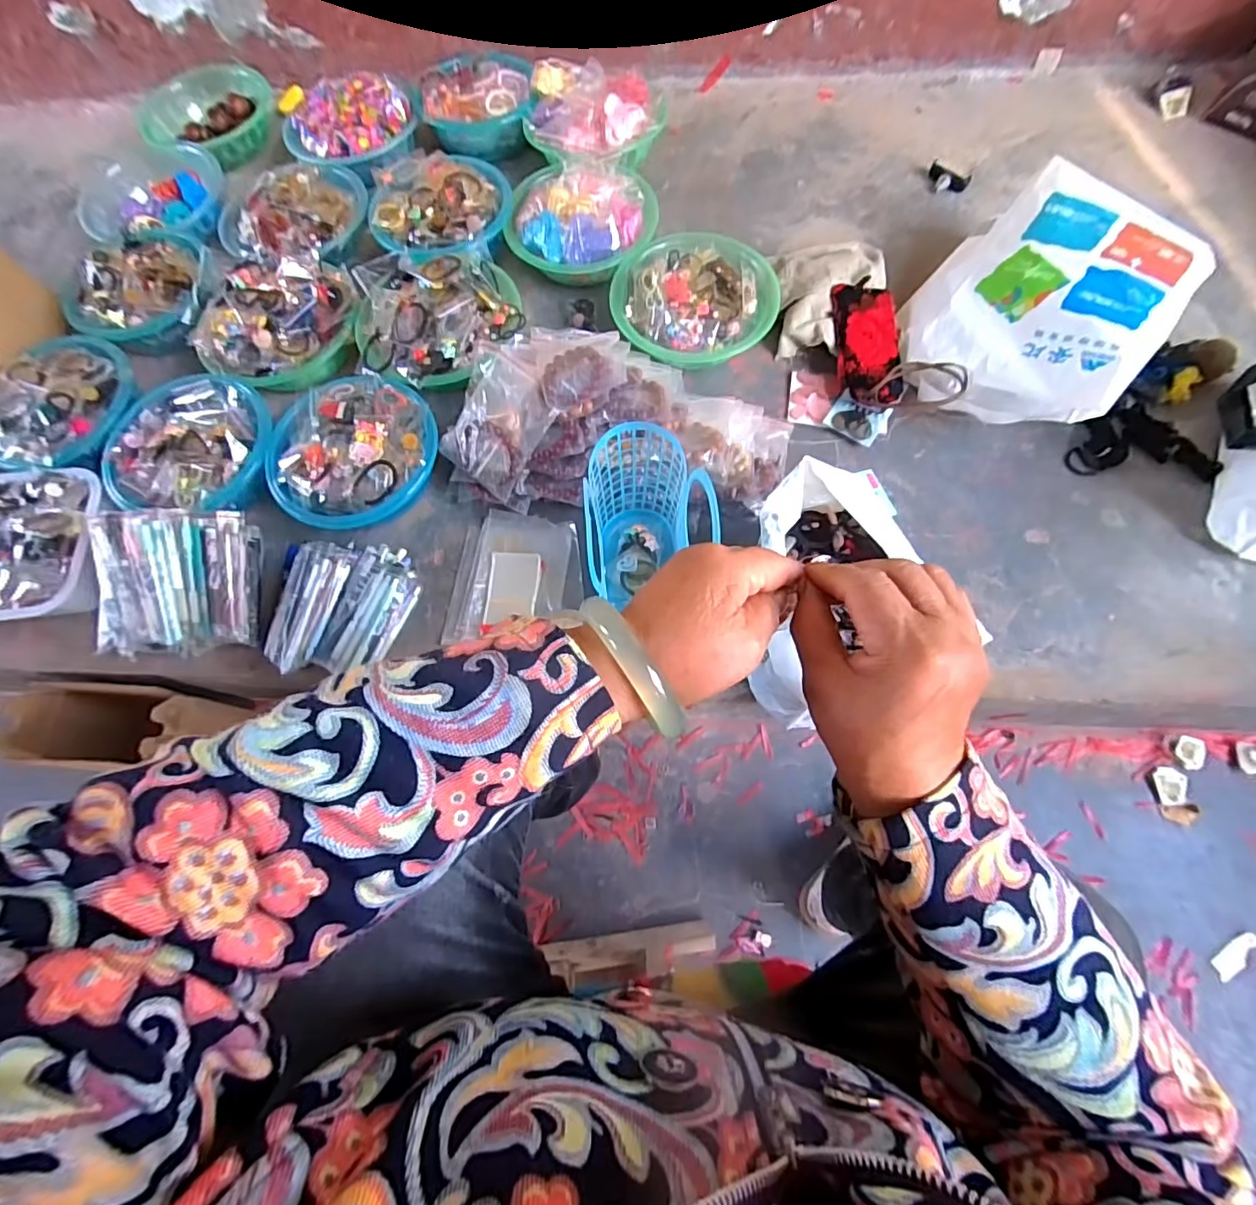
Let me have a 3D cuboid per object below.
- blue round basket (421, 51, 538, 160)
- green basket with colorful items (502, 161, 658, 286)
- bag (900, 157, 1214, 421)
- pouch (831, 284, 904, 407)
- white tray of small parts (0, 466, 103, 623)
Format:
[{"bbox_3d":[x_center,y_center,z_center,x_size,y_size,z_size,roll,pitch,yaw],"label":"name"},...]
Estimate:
[{"bbox_3d":[-0.260,-0.892,0.991,0.189,0.063,0.183,-1,70,2],"label":"blue round basket"},{"bbox_3d":[-0.076,-0.594,0.876,0.229,0.094,0.193,6,71,5],"label":"green basket with colorful items"},{"bbox_3d":[0.552,-0.400,0.751,0.280,0.122,0.328,39,77,15],"label":"bag"},{"bbox_3d":[0.348,-0.373,0.803,0.097,0.035,0.191,-2,70,2],"label":"pouch"},{"bbox_3d":[-0.829,-0.074,0.722,0.284,0.053,0.200,-5,70,1],"label":"white tray of small parts"}]

